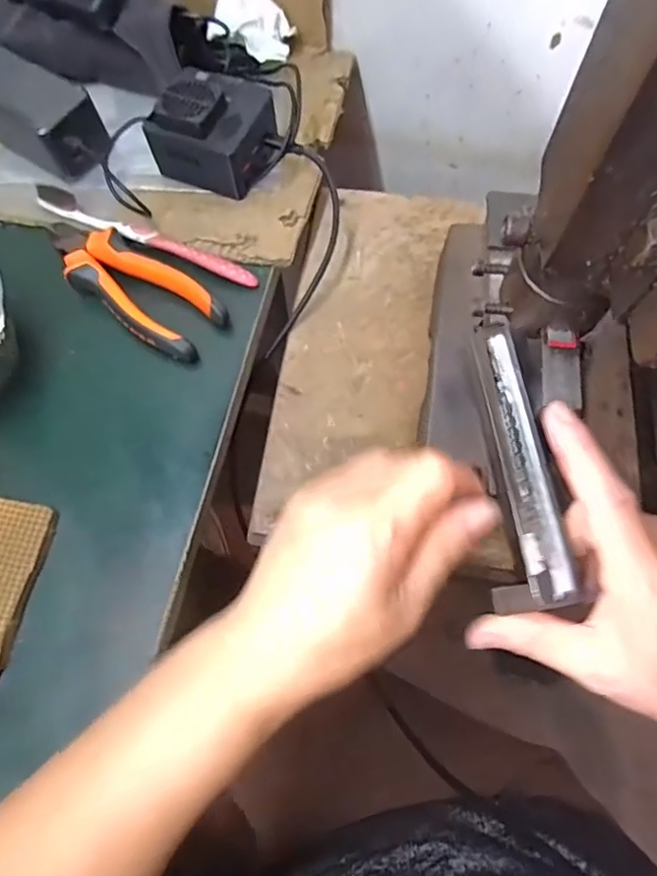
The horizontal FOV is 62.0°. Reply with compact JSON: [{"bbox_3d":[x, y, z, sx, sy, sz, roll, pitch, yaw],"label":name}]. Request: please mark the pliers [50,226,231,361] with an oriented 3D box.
[{"bbox_3d":[-0.145,-0.111,0.402,0.147,0.031,0.055,36,71,13],"label":"pliers"}]

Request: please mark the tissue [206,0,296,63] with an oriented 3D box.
[{"bbox_3d":[-0.065,-0.346,0.457,0.065,0.030,0.052,3,69,3],"label":"tissue"}]

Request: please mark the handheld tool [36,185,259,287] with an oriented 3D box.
[{"bbox_3d":[-0.139,-0.154,0.412,0.184,0.009,0.020,24,69,8],"label":"handheld tool"}]

